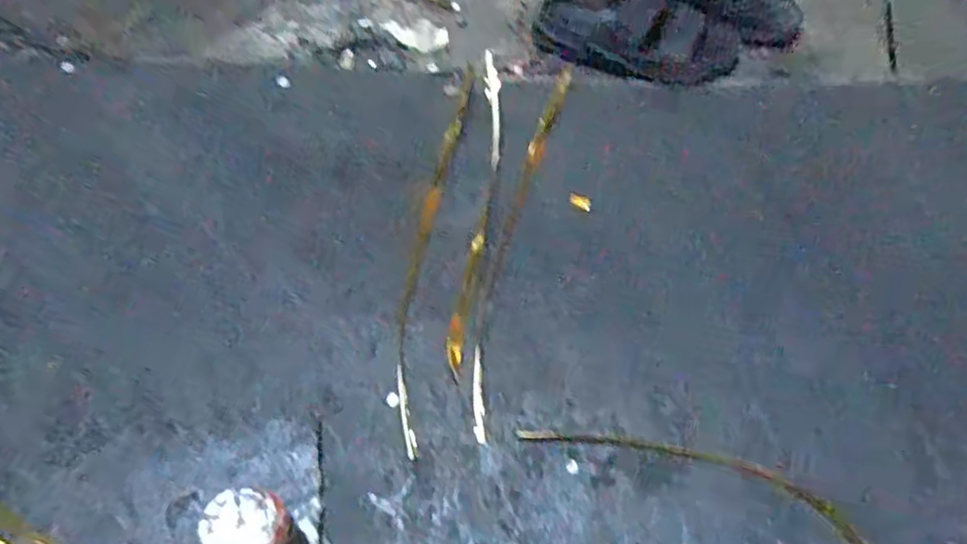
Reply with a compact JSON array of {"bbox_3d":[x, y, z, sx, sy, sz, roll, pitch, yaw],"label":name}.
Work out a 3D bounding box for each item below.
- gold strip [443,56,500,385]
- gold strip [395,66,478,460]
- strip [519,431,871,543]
[{"bbox_3d":[-0.002,-0.100,0.736,0.031,0.011,0.461,5,62,3],"label":"gold strip"},{"bbox_3d":[-0.056,-0.049,0.716,0.039,0.013,0.498,5,62,3],"label":"gold strip"},{"bbox_3d":[0.192,0.193,0.568,0.324,0.031,0.090,19,63,14],"label":"strip"}]

